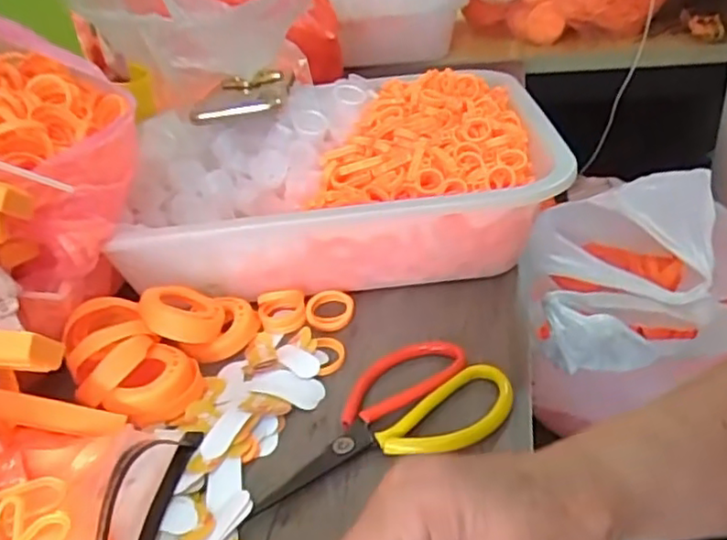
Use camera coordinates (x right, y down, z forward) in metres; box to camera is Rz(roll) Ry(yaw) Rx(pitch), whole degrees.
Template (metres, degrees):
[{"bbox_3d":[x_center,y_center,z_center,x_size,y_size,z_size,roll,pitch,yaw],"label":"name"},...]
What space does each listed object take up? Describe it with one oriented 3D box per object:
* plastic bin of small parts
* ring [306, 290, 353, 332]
[{"bbox_3d":[-0.018,-0.072,0.548,0.334,0.107,0.238,-8,32,0],"label":"plastic bin of small parts"},{"bbox_3d":[-0.025,0.031,0.488,0.036,0.005,0.037,1,46,-1],"label":"ring"}]

